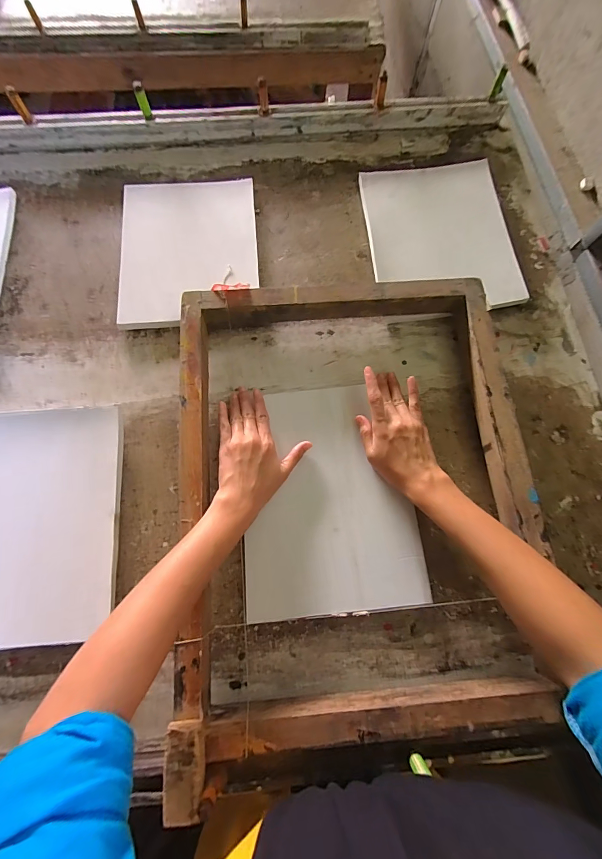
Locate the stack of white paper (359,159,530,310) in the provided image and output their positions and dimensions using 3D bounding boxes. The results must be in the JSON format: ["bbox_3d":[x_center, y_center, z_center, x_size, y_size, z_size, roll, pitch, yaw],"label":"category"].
[{"bbox_3d":[0.209,-0.298,0.528,0.203,0.015,0.256,-6,77,2],"label":"stack of white paper"}]

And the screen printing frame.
[{"bbox_3d":[0.062,0.062,0.401,0.394,0.046,0.522,-4,73,-2],"label":"screen printing frame"}]

